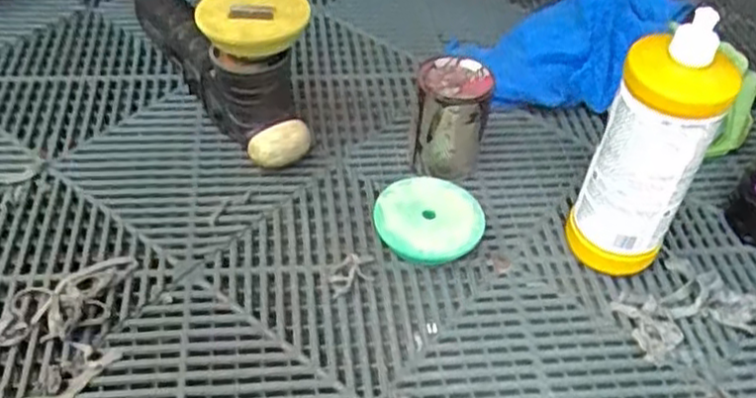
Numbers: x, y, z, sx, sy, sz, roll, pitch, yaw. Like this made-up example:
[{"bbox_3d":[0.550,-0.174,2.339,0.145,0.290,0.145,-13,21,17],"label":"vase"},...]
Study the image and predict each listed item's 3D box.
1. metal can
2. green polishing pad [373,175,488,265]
[{"bbox_3d":[0.070,-0.078,0.750,0.070,0.106,0.069,7,44,2],"label":"metal can"},{"bbox_3d":[0.045,0.019,0.700,0.098,0.033,0.088,0,44,-6],"label":"green polishing pad"}]

